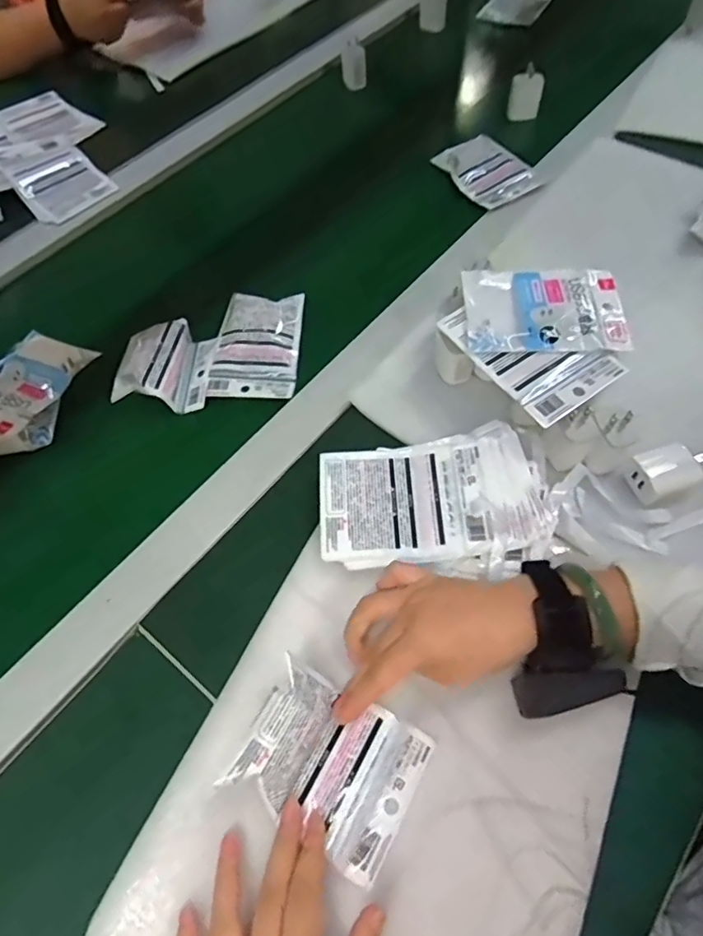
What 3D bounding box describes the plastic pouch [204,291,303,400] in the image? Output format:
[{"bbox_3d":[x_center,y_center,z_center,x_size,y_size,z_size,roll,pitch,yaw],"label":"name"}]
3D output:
[{"bbox_3d":[-0.101,-0.132,0.582,0.091,0.025,0.125,2,60,4],"label":"plastic pouch"}]

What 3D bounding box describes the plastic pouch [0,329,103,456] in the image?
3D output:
[{"bbox_3d":[-0.343,-0.075,0.561,0.112,0.023,0.153,9,61,8],"label":"plastic pouch"}]

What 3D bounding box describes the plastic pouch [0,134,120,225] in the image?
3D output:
[{"bbox_3d":[-0.400,-0.394,0.735,0.105,0.016,0.149,-38,79,-20],"label":"plastic pouch"}]

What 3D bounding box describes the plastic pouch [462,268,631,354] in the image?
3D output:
[{"bbox_3d":[0.172,-0.145,0.497,0.134,0.015,0.096,0,60,3],"label":"plastic pouch"}]

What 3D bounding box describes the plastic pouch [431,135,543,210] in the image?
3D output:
[{"bbox_3d":[0.181,-0.392,0.714,0.097,0.025,0.123,-28,66,-15],"label":"plastic pouch"}]

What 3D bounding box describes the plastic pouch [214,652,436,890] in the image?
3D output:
[{"bbox_3d":[-0.013,0.197,0.365,0.110,0.042,0.092,26,64,17],"label":"plastic pouch"}]

